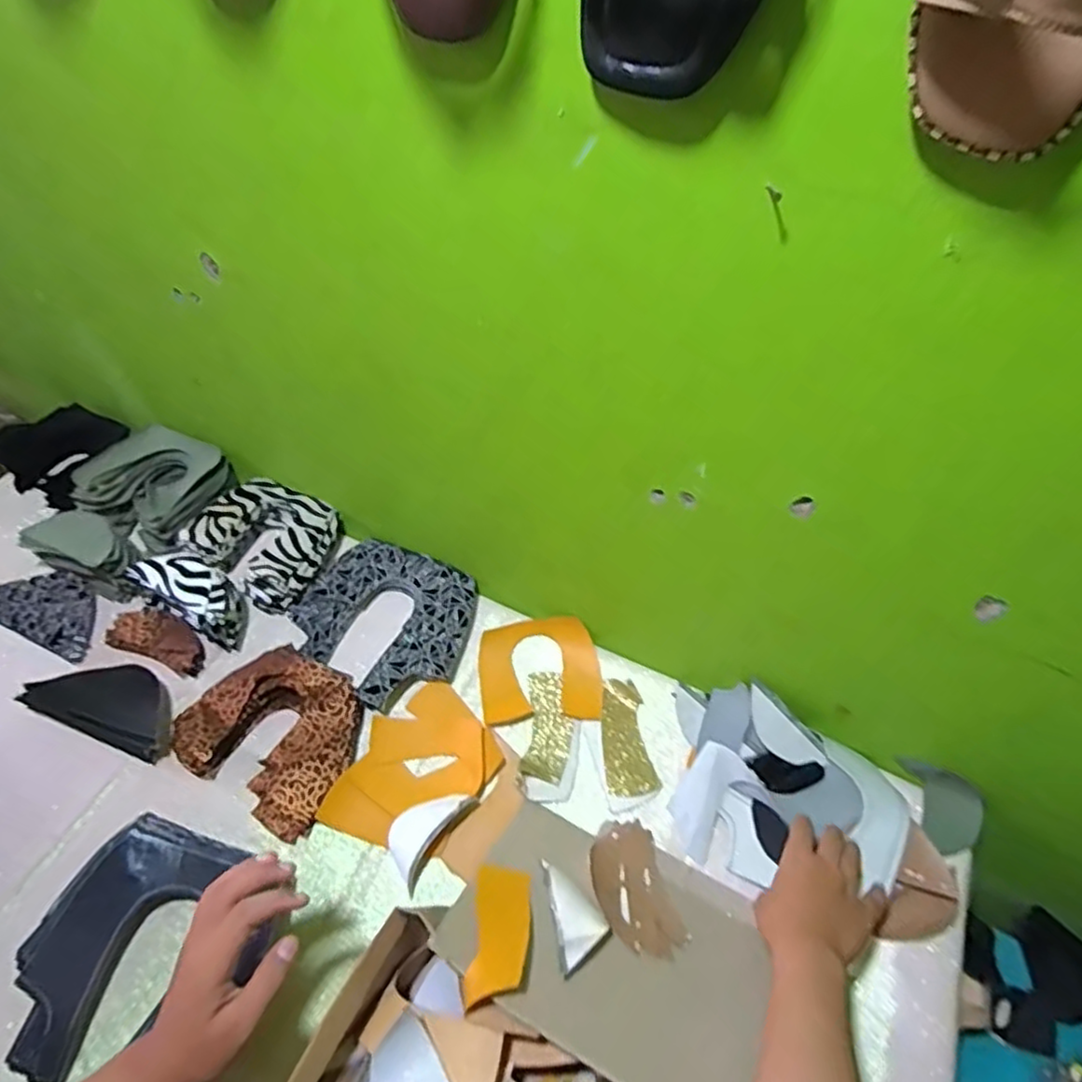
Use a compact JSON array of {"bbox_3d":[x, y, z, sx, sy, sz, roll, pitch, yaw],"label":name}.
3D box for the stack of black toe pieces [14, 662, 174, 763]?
[{"bbox_3d":[-0.432,0.161,0.663,0.146,0.032,0.073,18,52,9],"label":"stack of black toe pieces"}]

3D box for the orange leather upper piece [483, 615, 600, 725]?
[{"bbox_3d":[0.000,0.138,0.719,0.130,0.027,0.112,-2,52,-7],"label":"orange leather upper piece"}]

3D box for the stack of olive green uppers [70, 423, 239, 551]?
[{"bbox_3d":[-0.479,-0.069,0.828,0.162,0.061,0.138,19,52,10],"label":"stack of olive green uppers"}]

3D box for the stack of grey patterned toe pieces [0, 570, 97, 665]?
[{"bbox_3d":[-0.549,0.072,0.735,0.149,0.022,0.080,23,53,13],"label":"stack of grey patterned toe pieces"}]

